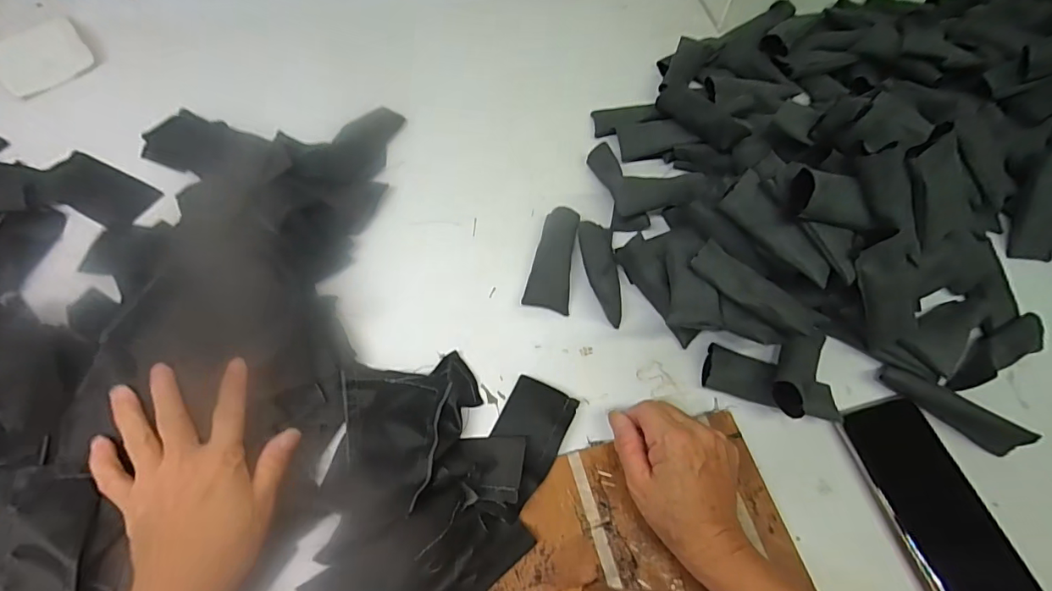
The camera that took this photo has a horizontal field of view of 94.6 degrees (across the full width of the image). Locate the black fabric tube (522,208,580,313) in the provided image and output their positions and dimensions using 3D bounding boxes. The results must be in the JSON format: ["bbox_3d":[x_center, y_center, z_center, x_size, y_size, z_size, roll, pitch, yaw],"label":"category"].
[{"bbox_3d":[0.027,-0.035,0.453,0.039,0.024,0.098,10,61,3],"label":"black fabric tube"}]

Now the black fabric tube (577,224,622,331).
[{"bbox_3d":[0.069,-0.023,0.450,0.034,0.021,0.099,0,61,-3],"label":"black fabric tube"}]

